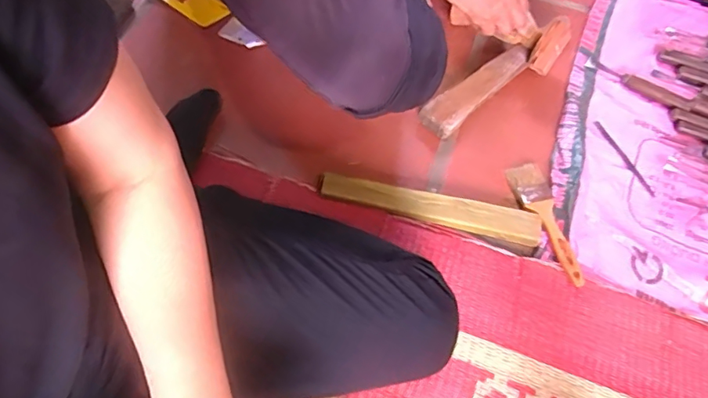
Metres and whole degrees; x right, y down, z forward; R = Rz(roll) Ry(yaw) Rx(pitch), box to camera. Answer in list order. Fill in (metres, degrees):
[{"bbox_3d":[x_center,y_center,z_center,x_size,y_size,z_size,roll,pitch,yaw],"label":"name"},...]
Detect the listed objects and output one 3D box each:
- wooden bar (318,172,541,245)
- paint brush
[{"bbox_3d":[0.098,0.010,0.658,0.285,0.017,0.039,12,60,2],"label":"wooden bar"},{"bbox_3d":[0.257,0.028,0.666,0.046,0.009,0.180,-12,62,-12],"label":"paint brush"}]

